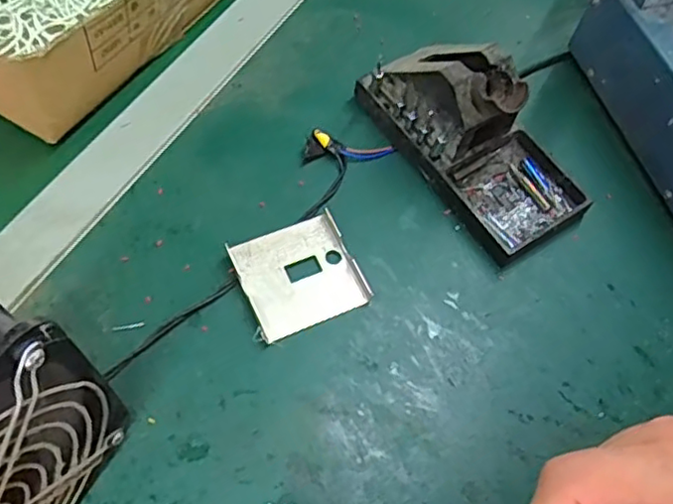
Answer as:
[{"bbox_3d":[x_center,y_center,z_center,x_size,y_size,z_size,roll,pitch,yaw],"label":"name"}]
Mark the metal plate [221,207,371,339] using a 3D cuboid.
[{"bbox_3d":[-0.022,0.012,0.381,0.068,0.009,0.064,-21,65,-15],"label":"metal plate"}]

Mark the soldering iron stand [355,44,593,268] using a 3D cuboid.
[{"bbox_3d":[0.093,-0.082,0.406,0.079,0.069,0.158,-28,67,-19],"label":"soldering iron stand"}]

